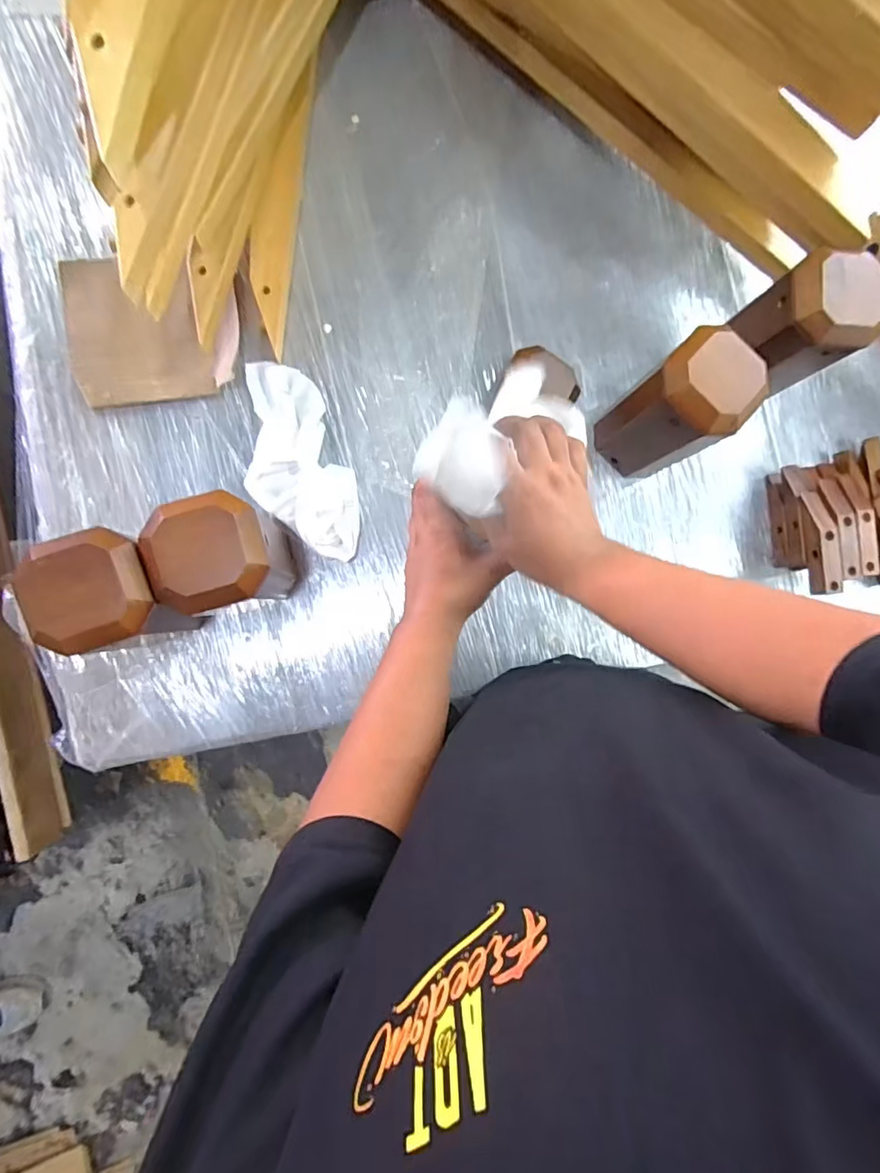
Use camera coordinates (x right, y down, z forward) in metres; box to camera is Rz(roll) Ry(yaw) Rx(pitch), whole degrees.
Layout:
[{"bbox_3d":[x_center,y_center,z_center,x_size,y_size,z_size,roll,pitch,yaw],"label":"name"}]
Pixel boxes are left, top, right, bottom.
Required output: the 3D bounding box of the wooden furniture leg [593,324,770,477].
[{"bbox_3d":[0.257,-0.194,0.594,0.092,0.192,0.082,39,84,-3],"label":"wooden furniture leg"}]

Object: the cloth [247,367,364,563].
[{"bbox_3d":[-0.162,-0.148,0.625,0.121,0.028,0.230,-3,88,-7],"label":"cloth"}]

